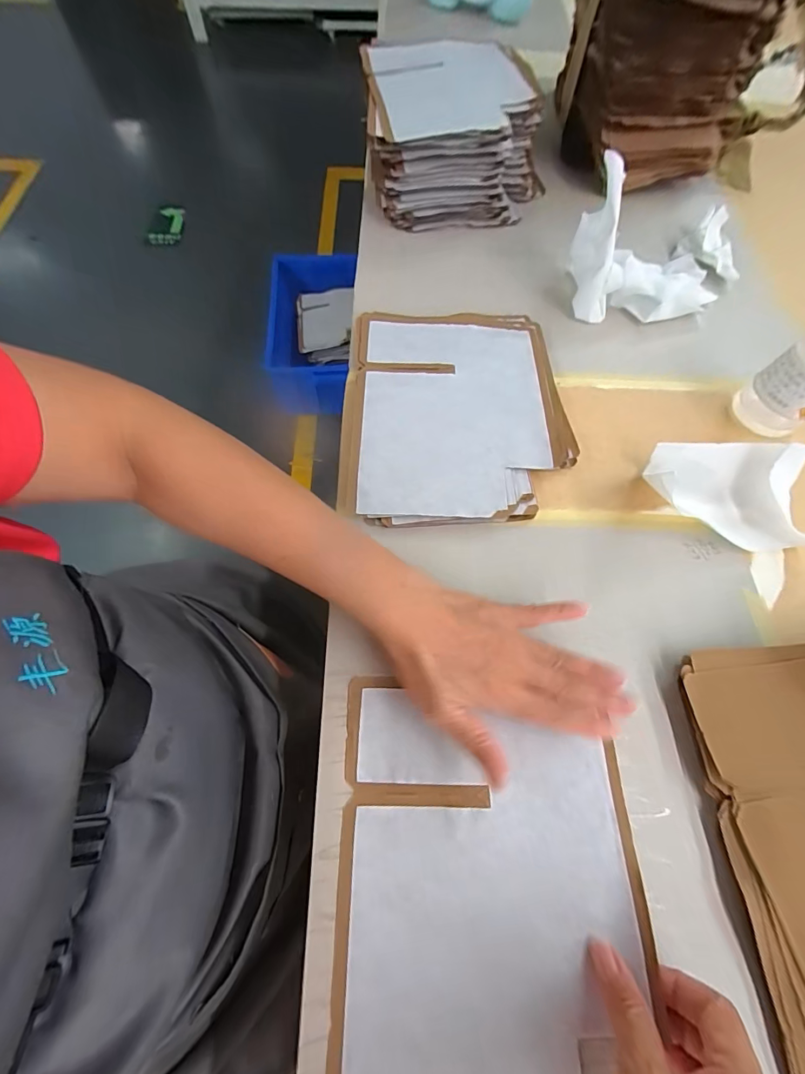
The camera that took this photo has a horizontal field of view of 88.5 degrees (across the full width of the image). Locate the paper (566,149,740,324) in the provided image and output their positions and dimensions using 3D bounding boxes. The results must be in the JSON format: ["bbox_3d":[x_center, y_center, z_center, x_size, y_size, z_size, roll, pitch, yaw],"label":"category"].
[{"bbox_3d":[0.311,-0.341,0.473,0.240,0.108,0.142,-14,68,-9],"label":"paper"}]

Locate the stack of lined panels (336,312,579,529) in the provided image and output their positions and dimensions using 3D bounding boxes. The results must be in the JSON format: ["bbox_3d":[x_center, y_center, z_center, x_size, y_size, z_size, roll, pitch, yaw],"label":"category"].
[{"bbox_3d":[0.050,-0.133,0.419,0.220,0.019,0.256,-2,67,-4],"label":"stack of lined panels"}]

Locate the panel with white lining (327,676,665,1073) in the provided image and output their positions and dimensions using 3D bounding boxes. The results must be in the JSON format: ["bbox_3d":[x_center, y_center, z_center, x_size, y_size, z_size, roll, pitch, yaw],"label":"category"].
[{"bbox_3d":[0.057,0.224,0.263,0.192,0.009,0.238,2,67,-3],"label":"panel with white lining"}]

